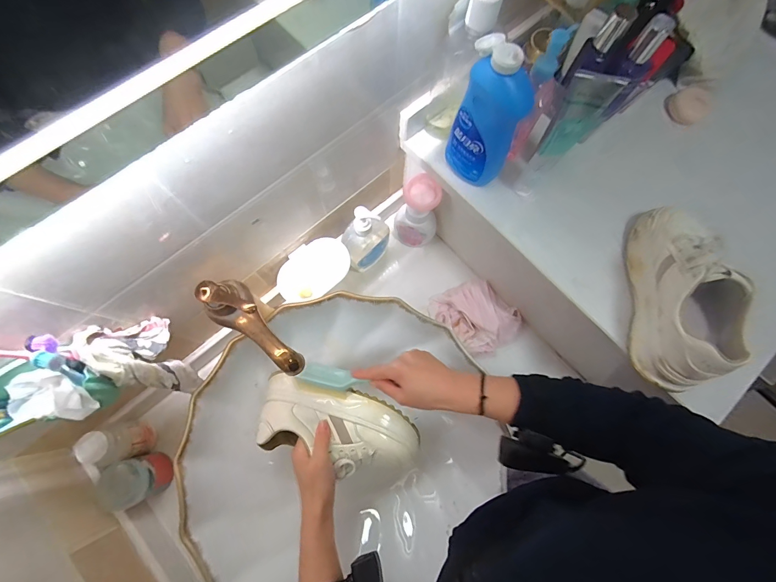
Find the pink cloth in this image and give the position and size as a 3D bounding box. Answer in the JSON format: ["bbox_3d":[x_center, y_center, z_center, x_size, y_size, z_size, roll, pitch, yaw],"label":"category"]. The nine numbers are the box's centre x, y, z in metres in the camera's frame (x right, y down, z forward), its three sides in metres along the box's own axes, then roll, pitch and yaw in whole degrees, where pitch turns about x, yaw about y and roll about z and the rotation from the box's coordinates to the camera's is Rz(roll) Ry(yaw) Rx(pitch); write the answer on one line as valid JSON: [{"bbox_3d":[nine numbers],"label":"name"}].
[{"bbox_3d":[0.176,0.045,0.689,0.160,0.036,0.125,42,78,11],"label":"pink cloth"}]

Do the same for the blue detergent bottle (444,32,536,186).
[{"bbox_3d":[0.130,-0.220,0.455,0.054,0.188,0.088,-42,78,-11],"label":"blue detergent bottle"}]

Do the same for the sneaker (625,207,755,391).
[{"bbox_3d":[0.381,0.002,0.441,0.085,0.111,0.230,6,74,2],"label":"sneaker"}]

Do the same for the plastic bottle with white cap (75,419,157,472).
[{"bbox_3d":[-0.446,0.254,0.581,0.058,0.116,0.060,0,74,0],"label":"plastic bottle with white cap"}]

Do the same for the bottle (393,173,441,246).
[{"bbox_3d":[0.058,-0.143,0.660,0.074,0.162,0.066,-28,76,-8],"label":"bottle"}]

